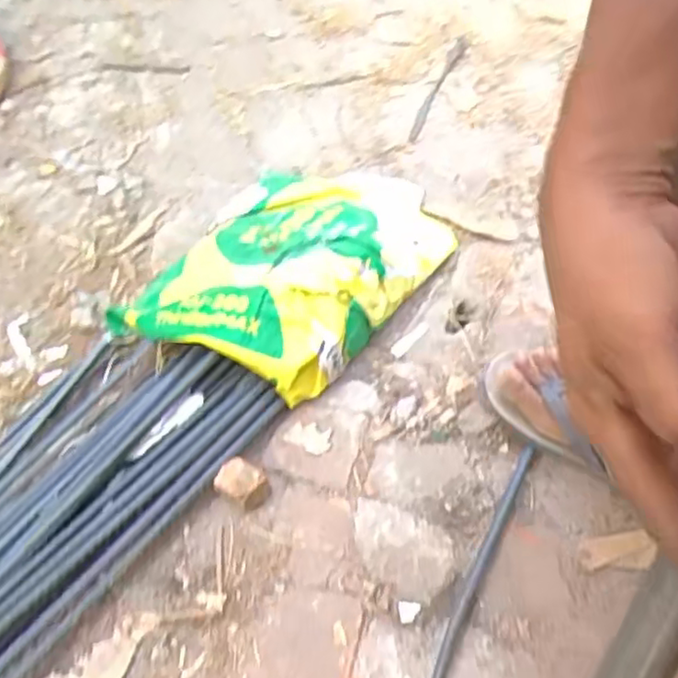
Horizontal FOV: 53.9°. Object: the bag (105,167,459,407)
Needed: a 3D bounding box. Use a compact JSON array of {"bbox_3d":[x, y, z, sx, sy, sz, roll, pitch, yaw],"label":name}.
[{"bbox_3d":[-0.055,-0.123,0.870,0.310,0.103,0.445,31,55,21],"label":"bag"}]

